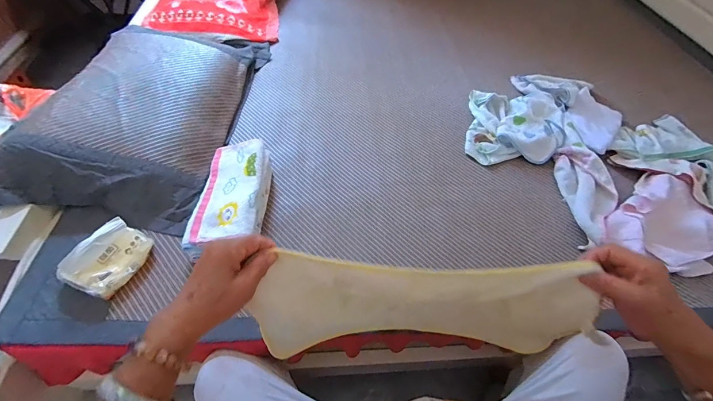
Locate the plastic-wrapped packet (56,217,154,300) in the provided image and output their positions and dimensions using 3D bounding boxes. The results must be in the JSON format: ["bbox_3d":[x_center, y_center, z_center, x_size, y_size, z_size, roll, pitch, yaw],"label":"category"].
[{"bbox_3d":[-0.441,0.106,0.579,0.081,0.072,0.130,24,56,12],"label":"plastic-wrapped packet"}]

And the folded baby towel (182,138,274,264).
[{"bbox_3d":[-0.258,0.000,0.675,0.126,0.097,0.266,3,54,-3],"label":"folded baby towel"}]

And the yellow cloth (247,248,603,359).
[{"bbox_3d":[0.084,0.162,0.450,0.436,0.228,0.066,2,54,-3],"label":"yellow cloth"}]

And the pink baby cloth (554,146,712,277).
[{"bbox_3d":[0.666,0.022,0.739,0.367,0.052,0.293,14,54,5],"label":"pink baby cloth"}]

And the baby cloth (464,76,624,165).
[{"bbox_3d":[0.525,-0.260,0.943,0.497,0.070,0.344,-6,55,-9],"label":"baby cloth"}]

